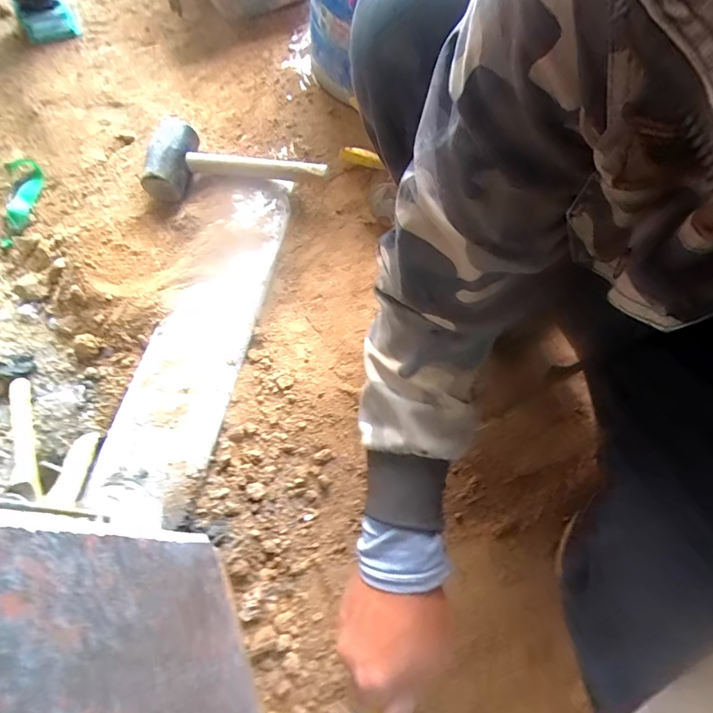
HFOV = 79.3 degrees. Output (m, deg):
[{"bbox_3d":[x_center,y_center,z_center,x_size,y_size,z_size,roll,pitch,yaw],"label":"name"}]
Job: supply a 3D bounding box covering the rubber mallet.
[{"bbox_3d":[-0.189,-0.315,0.689,0.273,0.071,0.137,-3,66,-4],"label":"rubber mallet"}]

